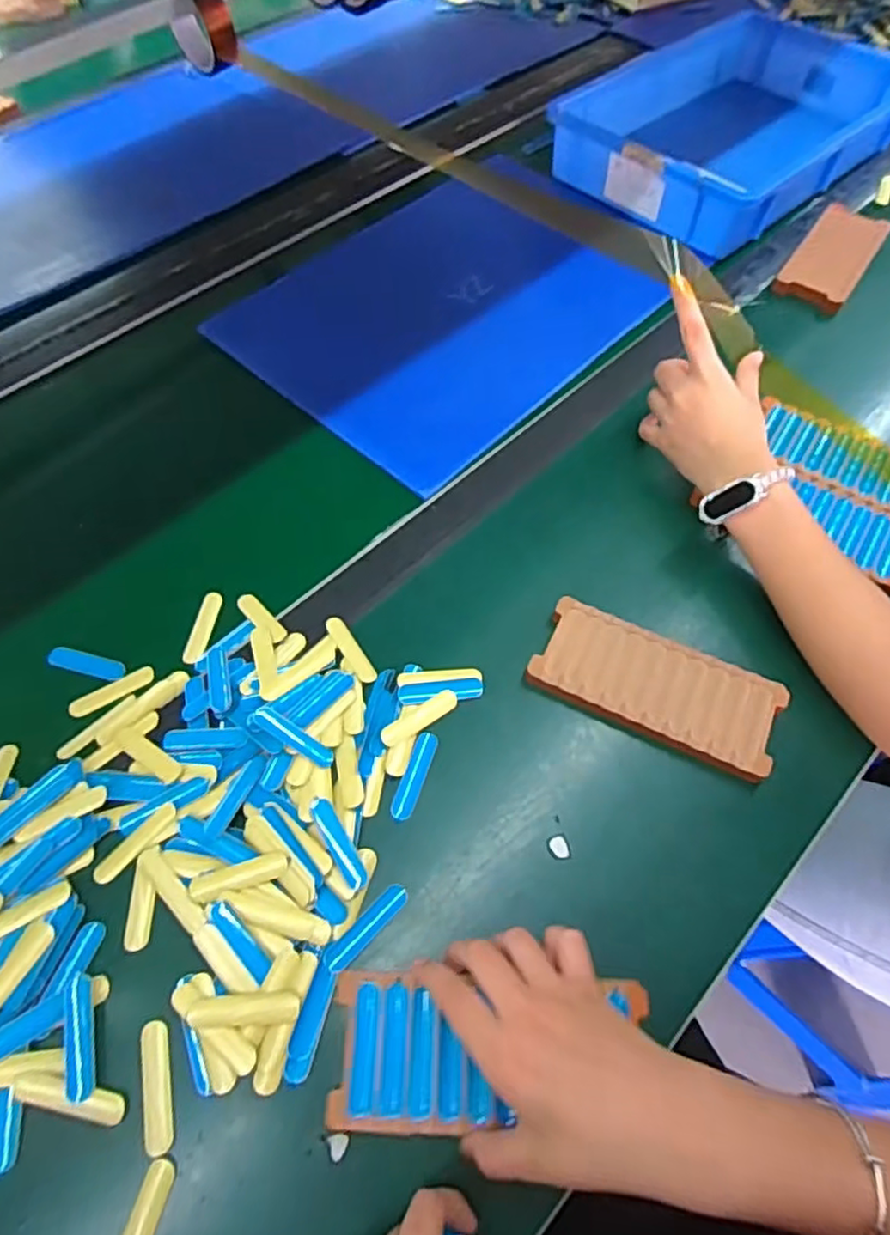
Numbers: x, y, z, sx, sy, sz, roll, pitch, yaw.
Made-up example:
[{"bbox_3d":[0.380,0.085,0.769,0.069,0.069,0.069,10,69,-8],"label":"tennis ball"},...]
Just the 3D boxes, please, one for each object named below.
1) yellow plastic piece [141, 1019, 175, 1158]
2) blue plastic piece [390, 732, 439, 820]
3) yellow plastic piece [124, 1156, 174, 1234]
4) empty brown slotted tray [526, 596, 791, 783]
[{"bbox_3d":[-0.162,0.263,0.363,0.016,0.006,0.062,-14,61,-8],"label":"yellow plastic piece"},{"bbox_3d":[-0.021,0.110,0.451,0.014,0.004,0.063,18,62,10],"label":"blue plastic piece"},{"bbox_3d":[-0.161,0.324,0.339,0.013,0.006,0.064,12,63,9],"label":"yellow plastic piece"},{"bbox_3d":[0.154,0.049,0.475,0.172,0.011,0.076,24,63,13],"label":"empty brown slotted tray"}]

